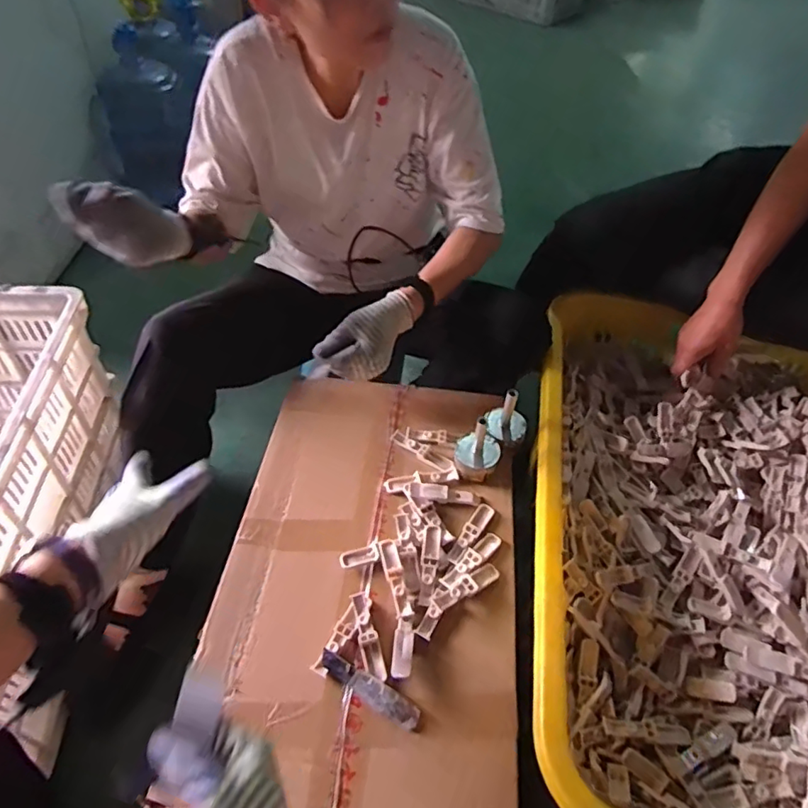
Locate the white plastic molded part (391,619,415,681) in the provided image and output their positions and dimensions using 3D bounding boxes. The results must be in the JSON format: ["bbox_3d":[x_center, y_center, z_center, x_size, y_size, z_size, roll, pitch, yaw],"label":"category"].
[{"bbox_3d":[-0.001,0.284,0.656,0.023,0.016,0.063,7,47,2],"label":"white plastic molded part"}]

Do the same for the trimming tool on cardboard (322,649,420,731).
[{"bbox_3d":[-0.039,0.320,0.637,0.124,0.013,0.026,26,51,19],"label":"trimming tool on cardboard"}]

